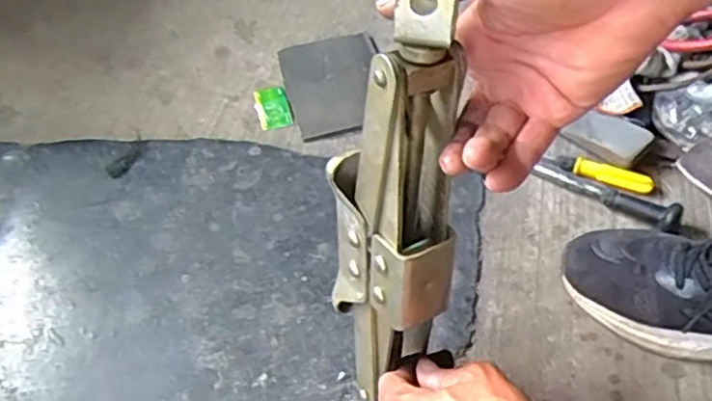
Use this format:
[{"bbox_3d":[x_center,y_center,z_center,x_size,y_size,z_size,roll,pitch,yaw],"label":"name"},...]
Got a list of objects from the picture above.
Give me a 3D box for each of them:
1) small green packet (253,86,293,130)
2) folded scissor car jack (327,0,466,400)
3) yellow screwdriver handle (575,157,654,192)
[{"bbox_3d":[-0.091,-0.102,0.730,0.035,0.010,0.055,-12,51,-13],"label":"small green packet"},{"bbox_3d":[0.021,0.014,0.396,0.069,0.289,0.051,5,35,1],"label":"folded scissor car jack"},{"bbox_3d":[0.251,-0.025,0.648,0.077,0.010,0.013,16,50,10],"label":"yellow screwdriver handle"}]

